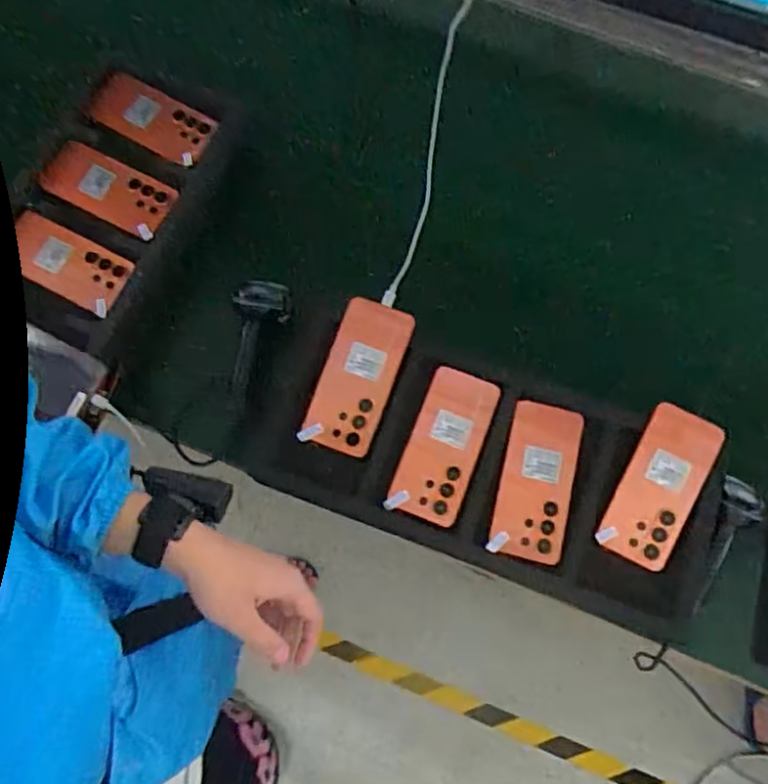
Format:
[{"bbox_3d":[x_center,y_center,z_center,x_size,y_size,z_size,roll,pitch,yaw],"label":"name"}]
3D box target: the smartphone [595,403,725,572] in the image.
[{"bbox_3d":[0.302,0.104,0.712,0.079,0.011,0.172,26,89,6],"label":"smartphone"}]

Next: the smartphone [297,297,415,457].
[{"bbox_3d":[-0.030,-0.018,0.743,0.082,0.006,0.175,19,82,4],"label":"smartphone"}]

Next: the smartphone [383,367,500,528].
[{"bbox_3d":[0.069,0.060,0.737,0.080,0.005,0.177,20,75,5],"label":"smartphone"}]

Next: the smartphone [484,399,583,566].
[{"bbox_3d":[0.172,0.099,0.723,0.082,0.012,0.173,13,74,3],"label":"smartphone"}]

